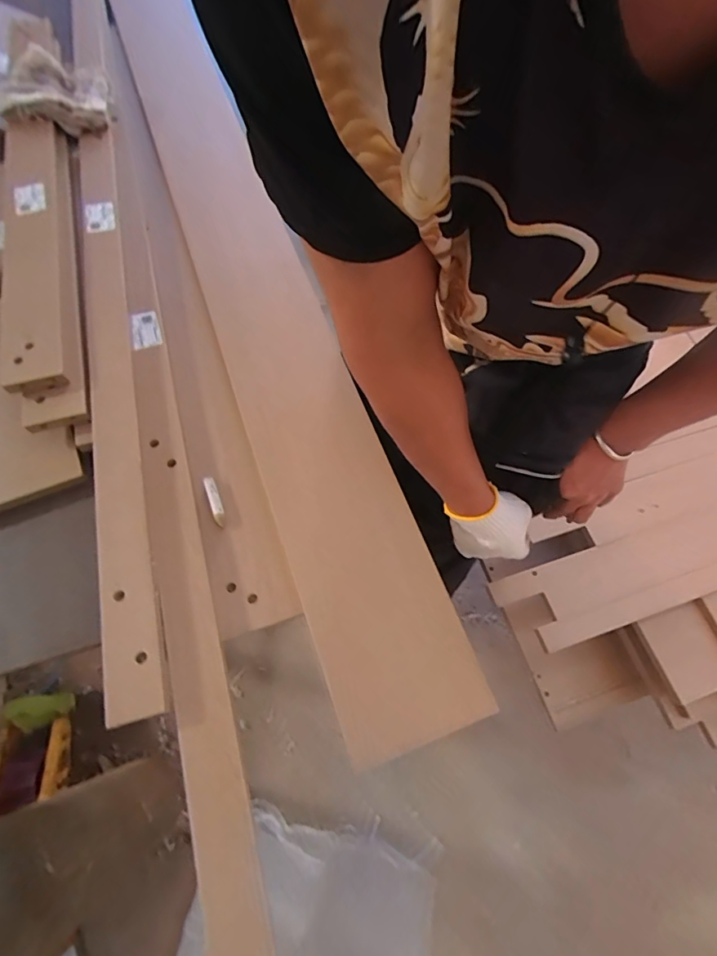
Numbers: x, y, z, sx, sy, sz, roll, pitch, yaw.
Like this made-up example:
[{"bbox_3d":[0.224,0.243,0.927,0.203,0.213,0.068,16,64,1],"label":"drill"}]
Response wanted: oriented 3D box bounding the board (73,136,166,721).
[{"bbox_3d":[-0.327,-0.161,0.591,0.058,0.030,0.882,-12,67,-10],"label":"board"}]

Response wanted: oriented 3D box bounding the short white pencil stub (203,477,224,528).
[{"bbox_3d":[-0.169,0.026,0.542,0.014,0.012,0.062,-17,68,-12],"label":"short white pencil stub"}]

